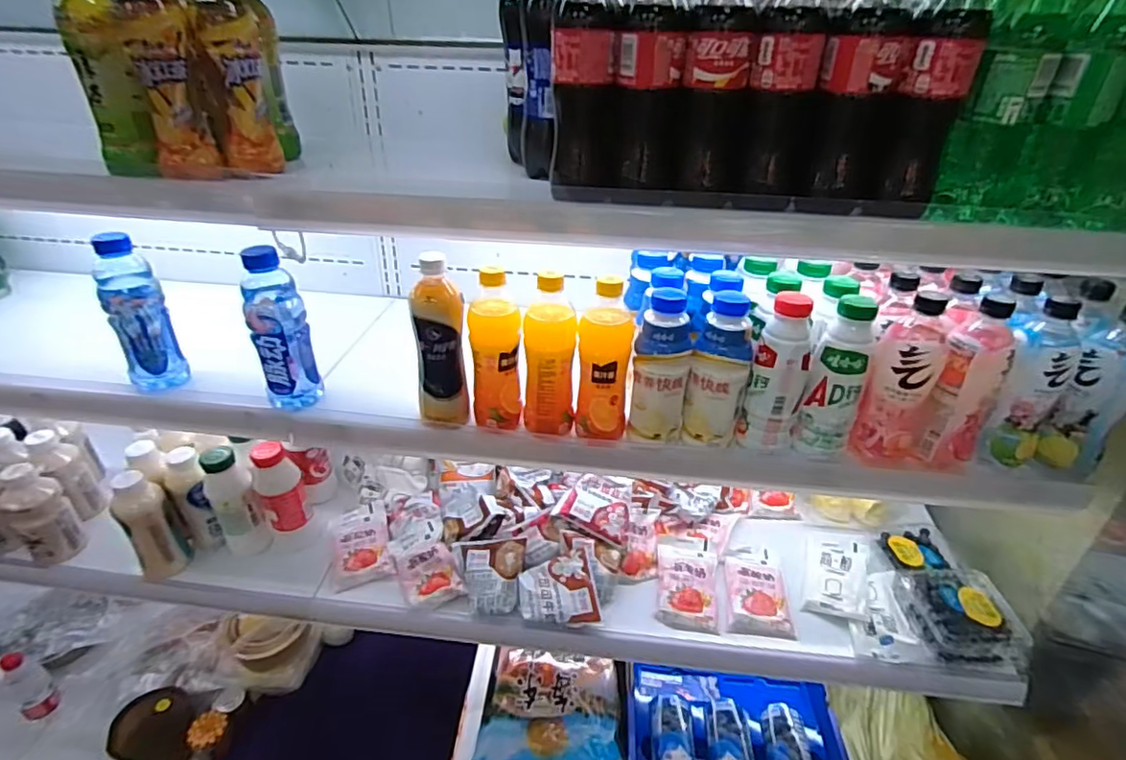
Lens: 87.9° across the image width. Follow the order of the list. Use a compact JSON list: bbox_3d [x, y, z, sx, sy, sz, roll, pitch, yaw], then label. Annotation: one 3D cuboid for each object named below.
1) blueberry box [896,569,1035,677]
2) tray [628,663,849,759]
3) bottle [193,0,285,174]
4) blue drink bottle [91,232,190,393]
[{"bbox_3d":[0.535,0.318,0.799,0.130,0.054,0.133,3,31,2],"label":"blueberry box"},{"bbox_3d":[0.228,0.486,0.785,0.281,0.046,0.226,5,31,5],"label":"tray"},{"bbox_3d":[-0.373,-0.349,0.668,0.060,0.199,0.071,-10,33,-20],"label":"bottle"},{"bbox_3d":[-0.554,-0.082,0.765,0.062,0.205,0.057,-13,34,-23],"label":"blue drink bottle"}]

